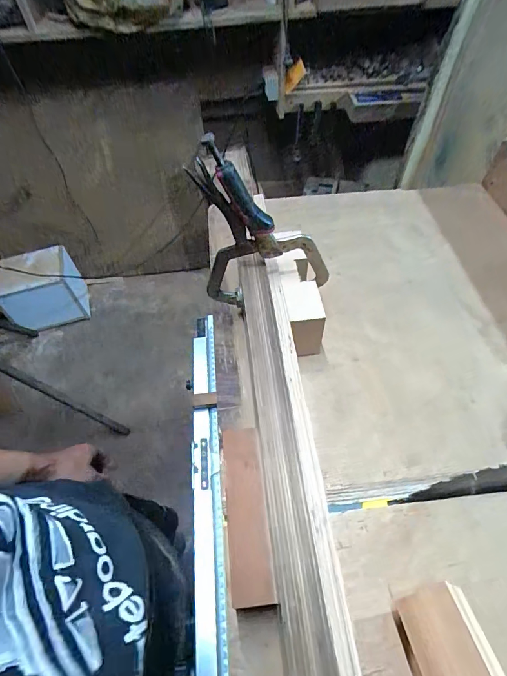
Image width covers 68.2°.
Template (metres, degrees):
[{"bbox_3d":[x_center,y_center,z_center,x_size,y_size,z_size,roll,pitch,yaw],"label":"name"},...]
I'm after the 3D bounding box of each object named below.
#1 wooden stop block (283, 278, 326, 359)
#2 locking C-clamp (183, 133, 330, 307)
[{"bbox_3d":[0.066,-0.026,0.520,0.048,0.083,0.076,-7,56,-3],"label":"wooden stop block"},{"bbox_3d":[0.016,-0.128,0.462,0.164,0.225,0.029,3,56,3],"label":"locking C-clamp"}]

